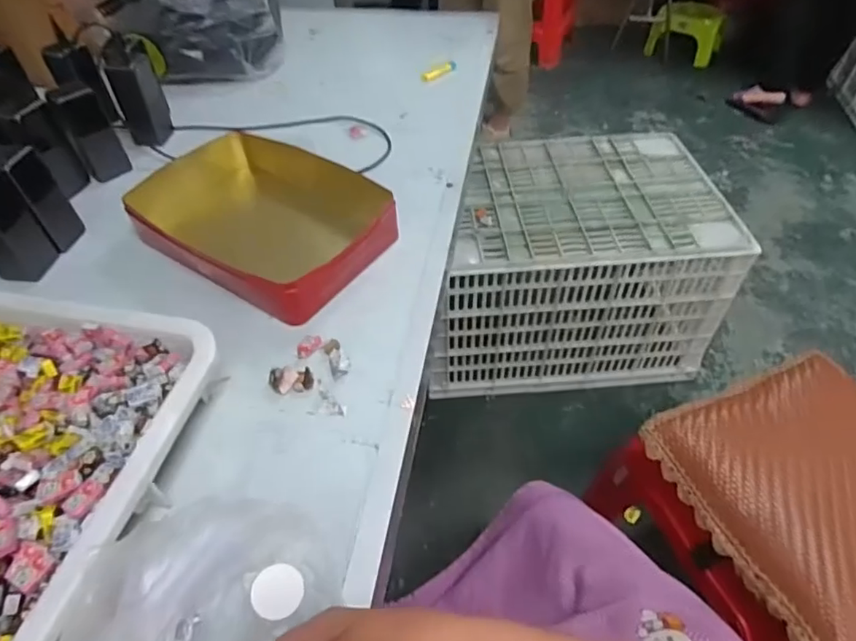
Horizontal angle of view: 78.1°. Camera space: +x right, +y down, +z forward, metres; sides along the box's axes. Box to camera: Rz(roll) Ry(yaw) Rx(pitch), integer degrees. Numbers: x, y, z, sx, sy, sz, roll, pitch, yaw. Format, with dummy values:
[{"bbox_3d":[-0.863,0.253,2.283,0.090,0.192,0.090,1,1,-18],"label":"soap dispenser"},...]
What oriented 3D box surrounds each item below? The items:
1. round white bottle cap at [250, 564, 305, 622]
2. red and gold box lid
[{"bbox_3d":[-0.111,0.201,0.390,0.036,0.011,0.036,8,60,-14],"label":"round white bottle cap"},{"bbox_3d":[-0.211,-0.133,0.677,0.321,0.056,0.216,26,54,23],"label":"red and gold box lid"}]

